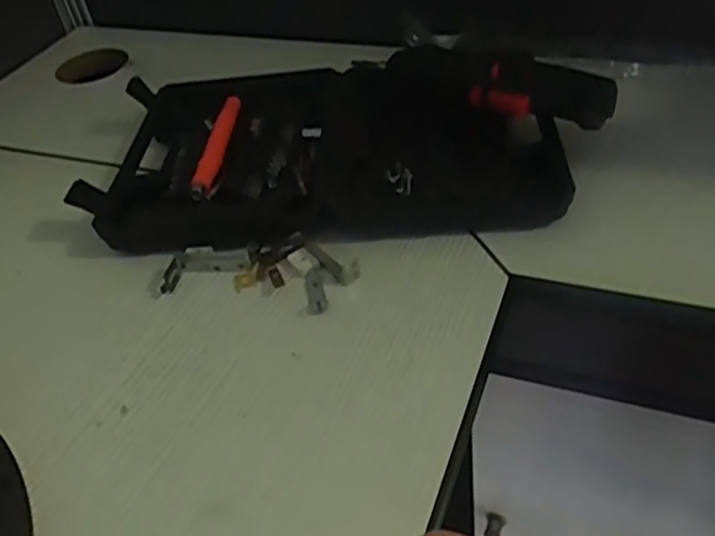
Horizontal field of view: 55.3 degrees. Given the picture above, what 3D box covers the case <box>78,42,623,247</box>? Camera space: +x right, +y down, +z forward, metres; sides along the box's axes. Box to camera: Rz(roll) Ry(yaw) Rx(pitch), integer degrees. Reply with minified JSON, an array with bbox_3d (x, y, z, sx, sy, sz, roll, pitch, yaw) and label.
[{"bbox_3d":[-0.015,-0.113,0.533,0.378,0.080,0.224,-3,43,6],"label":"case"}]

